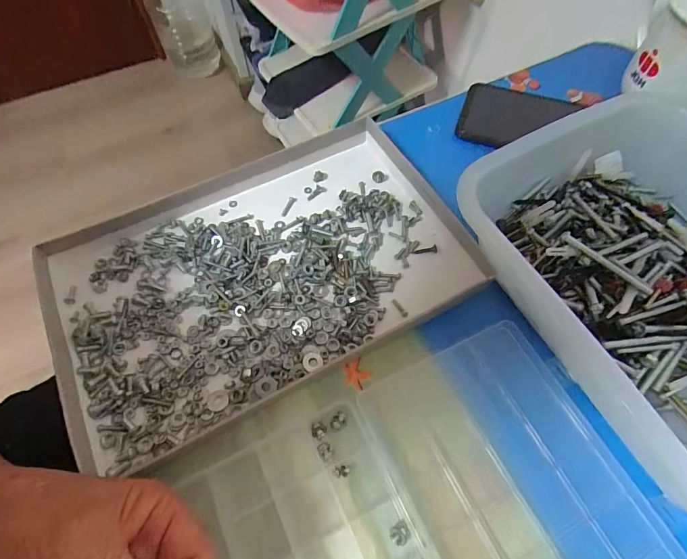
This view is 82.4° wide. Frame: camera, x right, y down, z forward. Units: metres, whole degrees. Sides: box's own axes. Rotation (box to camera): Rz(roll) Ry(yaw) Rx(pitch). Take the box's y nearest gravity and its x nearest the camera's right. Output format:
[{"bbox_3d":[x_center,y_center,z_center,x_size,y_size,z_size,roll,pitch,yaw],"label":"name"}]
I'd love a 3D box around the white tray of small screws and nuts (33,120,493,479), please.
[{"bbox_3d":[-0.068,-0.012,0.306,0.302,0.023,0.199,-26,65,-12],"label":"white tray of small screws and nuts"}]

